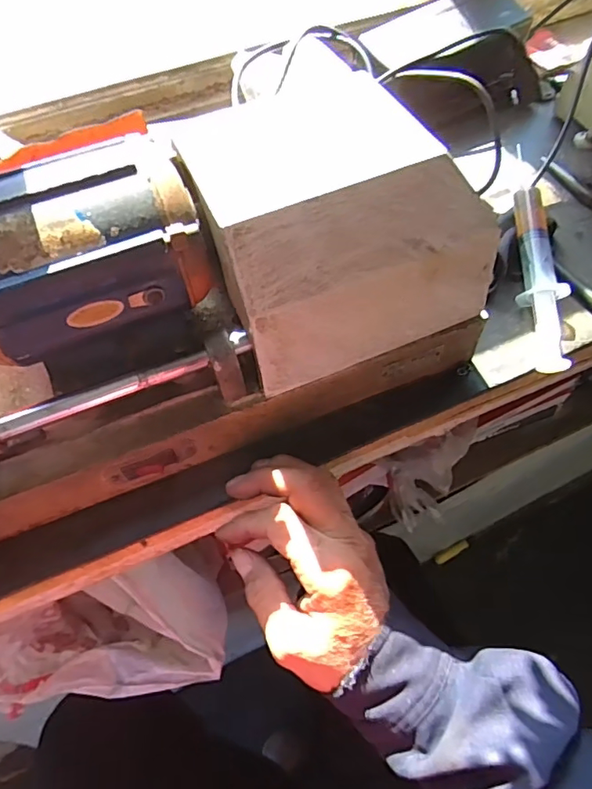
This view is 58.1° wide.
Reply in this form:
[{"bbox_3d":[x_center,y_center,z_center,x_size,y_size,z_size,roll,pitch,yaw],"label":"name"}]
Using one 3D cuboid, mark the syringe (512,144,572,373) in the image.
[{"bbox_3d":[0.180,-0.102,0.398,0.026,0.019,0.179,-2,74,1],"label":"syringe"}]

